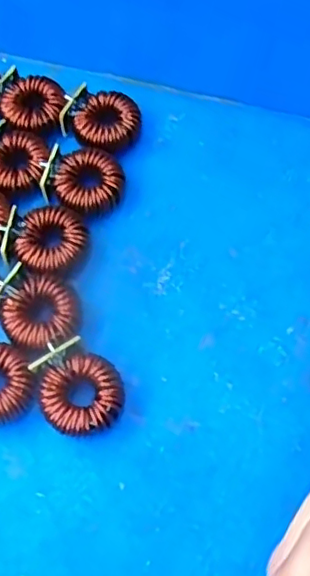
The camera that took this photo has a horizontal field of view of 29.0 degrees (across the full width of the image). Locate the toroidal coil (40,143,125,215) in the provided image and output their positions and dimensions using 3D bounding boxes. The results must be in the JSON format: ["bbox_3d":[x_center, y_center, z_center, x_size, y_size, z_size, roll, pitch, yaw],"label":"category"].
[{"bbox_3d":[-0.037,-0.056,0.310,0.040,0.013,0.034,24,68,12],"label":"toroidal coil"}]

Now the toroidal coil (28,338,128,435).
[{"bbox_3d":[-0.033,0.046,0.264,0.035,0.019,0.039,-30,68,-12],"label":"toroidal coil"}]

